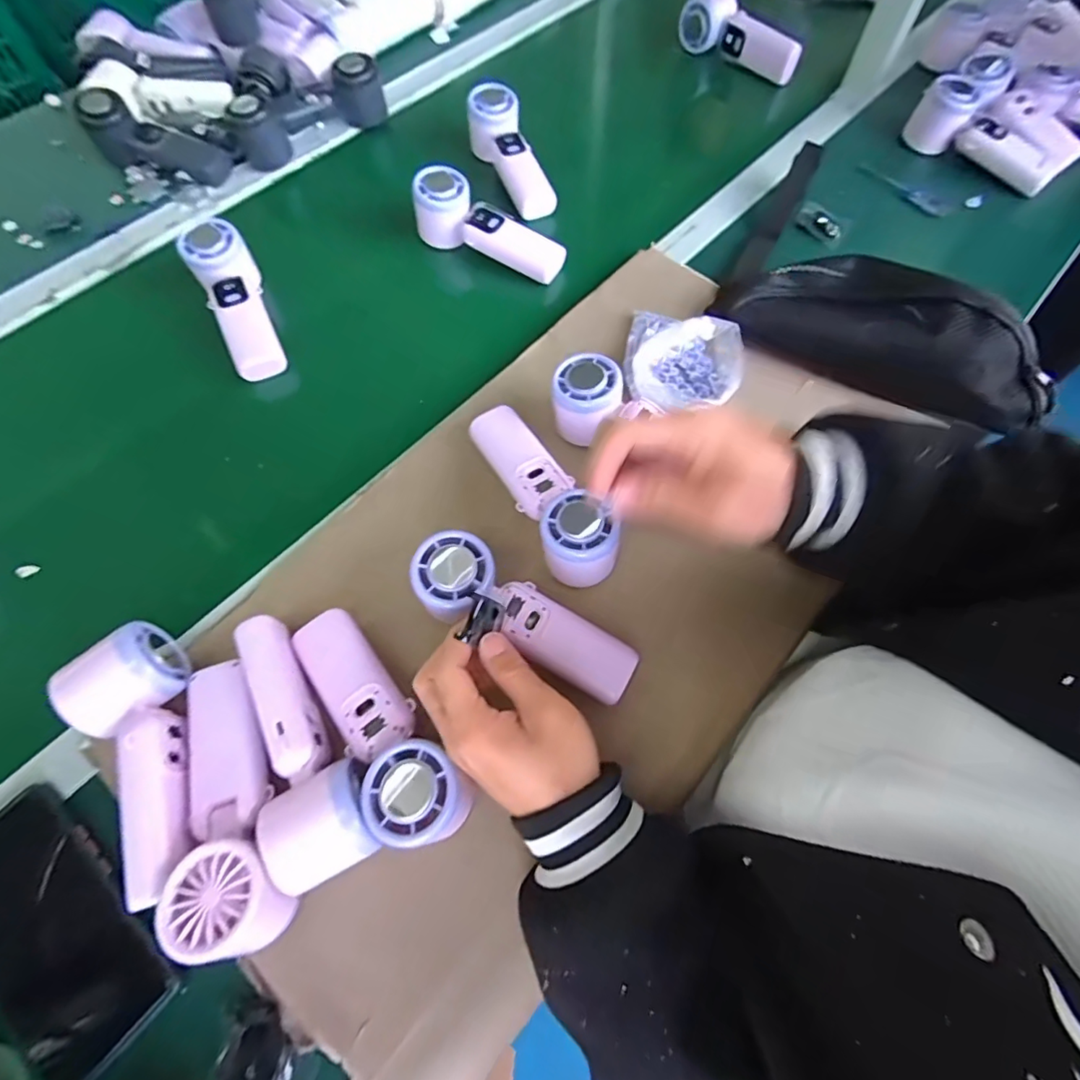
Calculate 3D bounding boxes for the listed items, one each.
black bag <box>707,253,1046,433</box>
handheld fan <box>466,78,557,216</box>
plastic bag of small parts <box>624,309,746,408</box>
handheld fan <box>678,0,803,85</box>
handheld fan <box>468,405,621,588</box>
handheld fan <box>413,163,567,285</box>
[{"bbox_3d":[0.306,-0.189,0.478,0.290,0.067,0.102,23,69,9],"label":"black bag"},{"bbox_3d":[-0.032,-0.439,0.616,0.052,0.047,0.161,-26,85,-11],"label":"handheld fan"},{"bbox_3d":[0.131,-0.160,0.487,0.108,0.034,0.115,16,68,6],"label":"plastic bag of small parts"},{"bbox_3d":[0.263,-0.666,0.710,0.166,0.065,0.039,30,70,11],"label":"handheld fan"},{"bbox_3d":[0.003,-0.043,0.416,0.057,0.056,0.176,-28,70,-12],"label":"handheld fan"},{"bbox_3d":[-0.052,-0.321,0.552,0.160,0.057,0.050,27,69,10],"label":"handheld fan"}]

